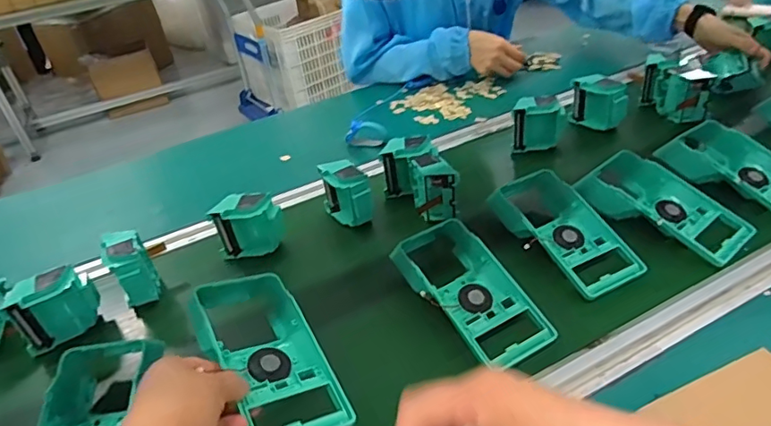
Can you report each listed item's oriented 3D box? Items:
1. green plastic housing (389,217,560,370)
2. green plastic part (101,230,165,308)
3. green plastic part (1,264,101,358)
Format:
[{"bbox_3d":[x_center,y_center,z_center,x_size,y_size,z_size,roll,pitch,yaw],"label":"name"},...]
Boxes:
[{"bbox_3d":[0.079,0.076,0.545,0.093,0.051,0.194,-22,38,-22],"label":"green plastic housing"},{"bbox_3d":[-0.293,0.069,0.614,0.046,0.078,0.078,-24,38,-24],"label":"green plastic part"},{"bbox_3d":[-0.361,0.103,0.579,0.083,0.075,0.040,-24,38,-25],"label":"green plastic part"}]

